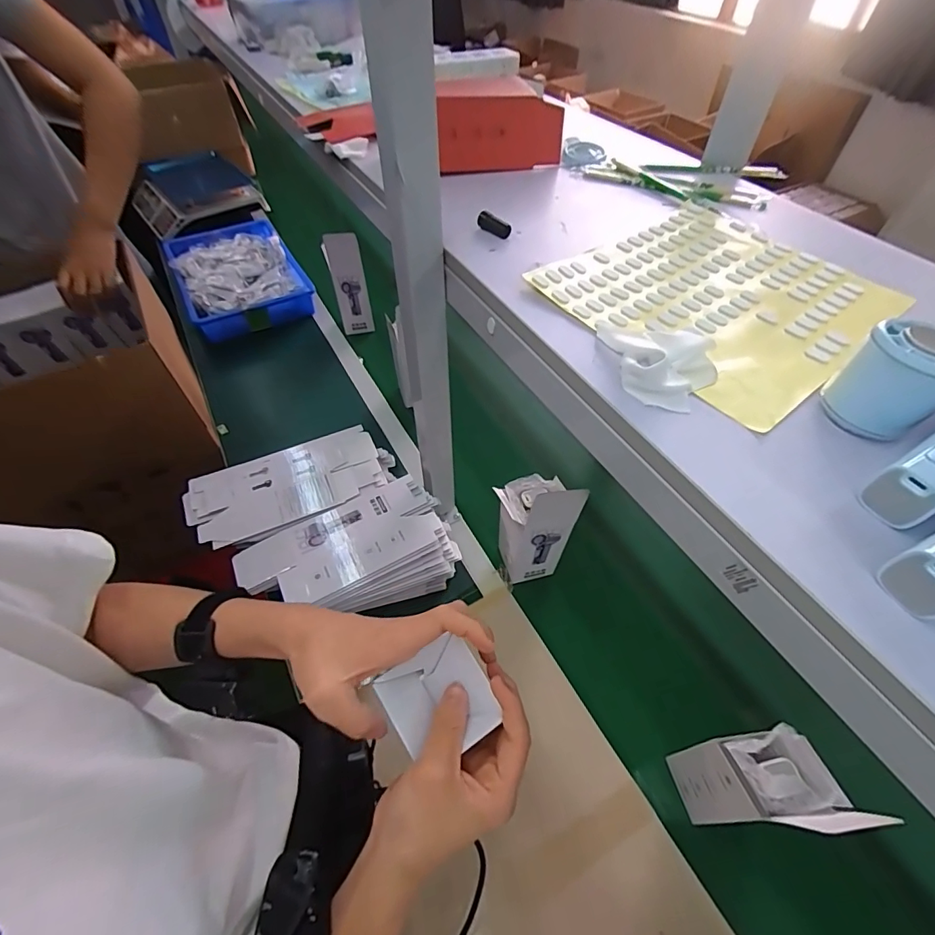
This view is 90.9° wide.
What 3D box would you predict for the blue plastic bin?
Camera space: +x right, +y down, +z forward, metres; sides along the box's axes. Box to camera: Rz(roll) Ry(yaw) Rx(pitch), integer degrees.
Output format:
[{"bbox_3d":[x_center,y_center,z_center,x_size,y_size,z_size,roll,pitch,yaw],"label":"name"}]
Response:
[{"bbox_3d":[-0.614,-0.519,1.236,0.296,0.099,0.451,-25,57,-18],"label":"blue plastic bin"}]

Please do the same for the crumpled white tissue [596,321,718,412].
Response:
[{"bbox_3d":[0.137,-0.083,0.342,0.090,0.026,0.077,20,55,14],"label":"crumpled white tissue"}]

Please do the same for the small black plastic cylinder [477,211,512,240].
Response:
[{"bbox_3d":[0.027,-0.252,0.479,0.038,0.014,0.012,33,63,9],"label":"small black plastic cylinder"}]

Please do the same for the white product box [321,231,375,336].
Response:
[{"bbox_3d":[-0.280,-0.424,1.079,0.097,0.247,0.017,13,50,12],"label":"white product box"}]

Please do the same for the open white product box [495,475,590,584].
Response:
[{"bbox_3d":[0.098,0.083,0.682,0.091,0.243,0.083,-13,54,-10],"label":"open white product box"}]

